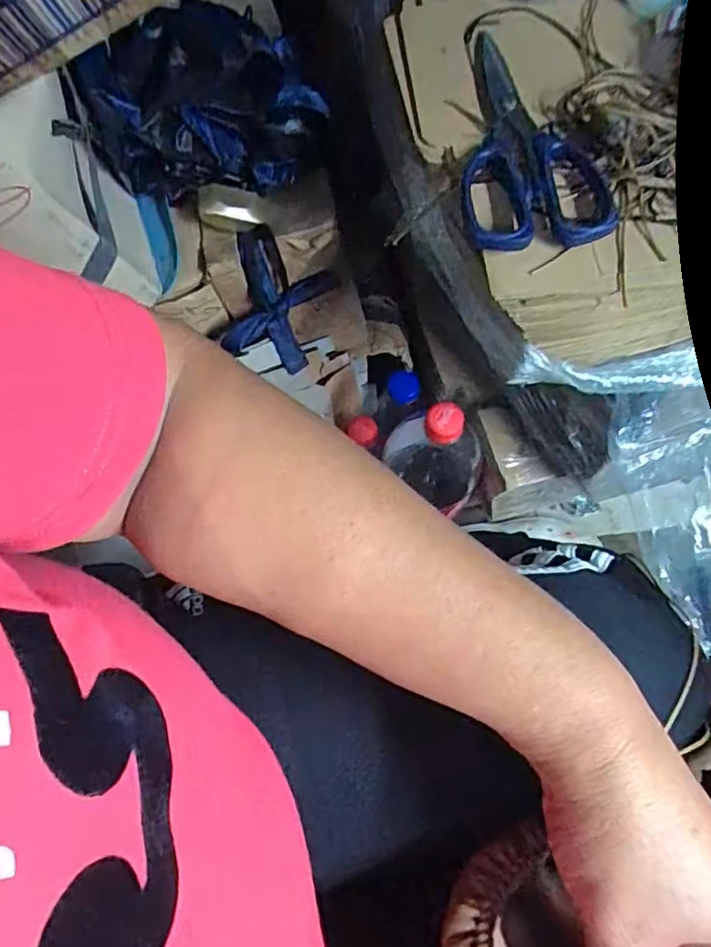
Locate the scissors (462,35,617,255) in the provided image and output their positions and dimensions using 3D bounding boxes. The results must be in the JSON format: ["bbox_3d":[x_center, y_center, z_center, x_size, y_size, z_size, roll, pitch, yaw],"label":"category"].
[{"bbox_3d":[0.098,-0.202,0.359,0.085,0.009,0.164,-7,66,0],"label":"scissors"}]

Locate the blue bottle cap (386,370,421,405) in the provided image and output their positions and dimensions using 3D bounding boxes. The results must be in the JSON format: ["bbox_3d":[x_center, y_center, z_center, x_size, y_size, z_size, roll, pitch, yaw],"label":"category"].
[{"bbox_3d":[0.050,-0.086,0.610,0.032,0.016,0.035,7,97,13],"label":"blue bottle cap"}]

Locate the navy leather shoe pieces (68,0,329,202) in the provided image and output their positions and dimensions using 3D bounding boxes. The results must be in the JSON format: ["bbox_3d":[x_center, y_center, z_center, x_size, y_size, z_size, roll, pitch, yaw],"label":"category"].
[{"bbox_3d":[-0.106,-0.258,0.435,0.165,0.118,0.049,-4,66,1],"label":"navy leather shoe pieces"}]

